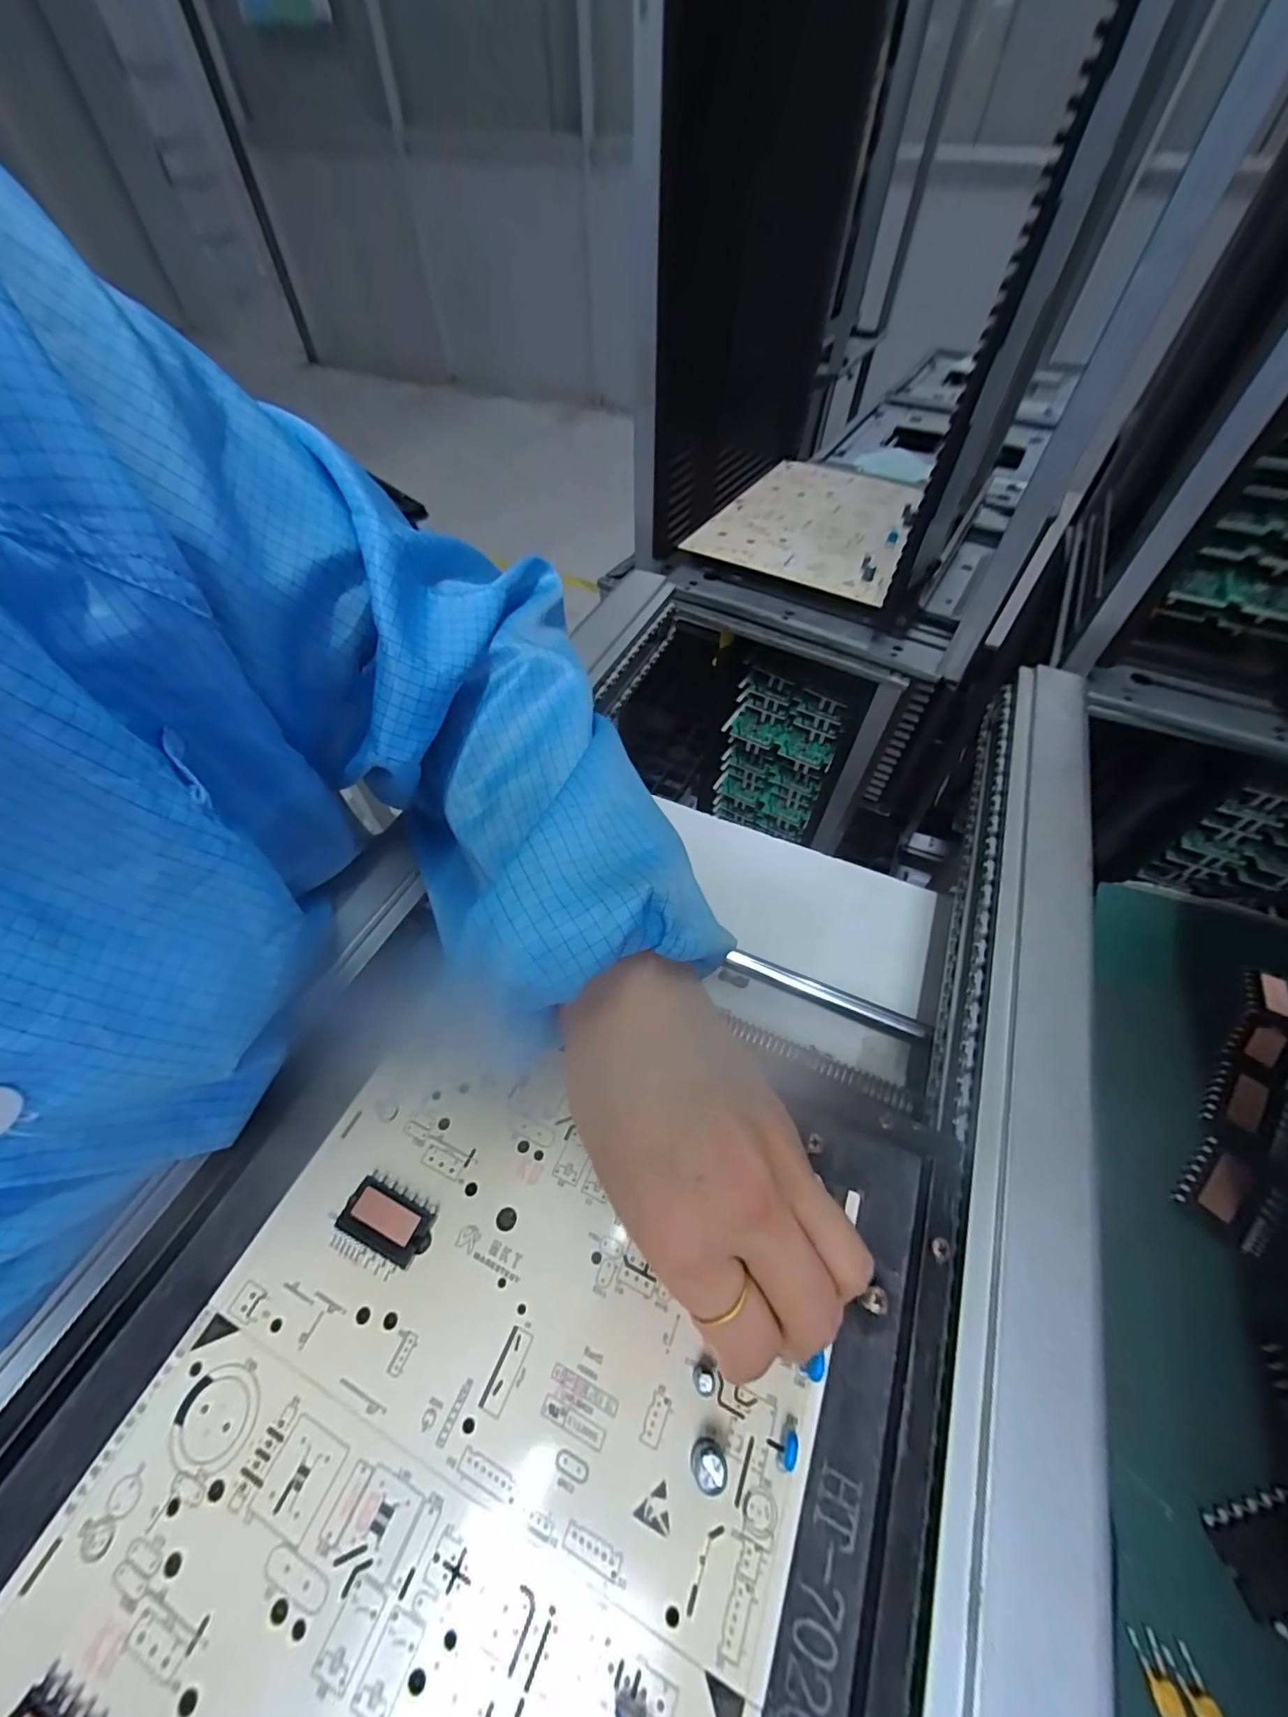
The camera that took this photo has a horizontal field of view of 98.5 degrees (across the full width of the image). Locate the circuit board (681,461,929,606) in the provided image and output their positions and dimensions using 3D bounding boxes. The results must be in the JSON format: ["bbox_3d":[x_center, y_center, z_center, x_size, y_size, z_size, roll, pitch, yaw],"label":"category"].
[{"bbox_3d":[0.184,-0.349,0.572,0.197,0.013,0.250,28,60,19],"label":"circuit board"}]

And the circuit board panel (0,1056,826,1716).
[{"bbox_3d":[-0.066,0.204,0.168,0.203,0.009,0.237,20,57,15],"label":"circuit board panel"}]

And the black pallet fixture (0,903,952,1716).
[{"bbox_3d":[-0.063,0.199,0.169,0.284,0.016,0.313,16,56,13],"label":"black pallet fixture"}]

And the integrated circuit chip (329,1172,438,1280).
[{"bbox_3d":[-0.099,0.140,0.213,0.035,0.006,0.026,19,56,14],"label":"integrated circuit chip"}]

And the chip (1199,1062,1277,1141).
[{"bbox_3d":[0.249,0.100,0.231,0.019,0.004,0.035,38,63,25],"label":"chip"}]

